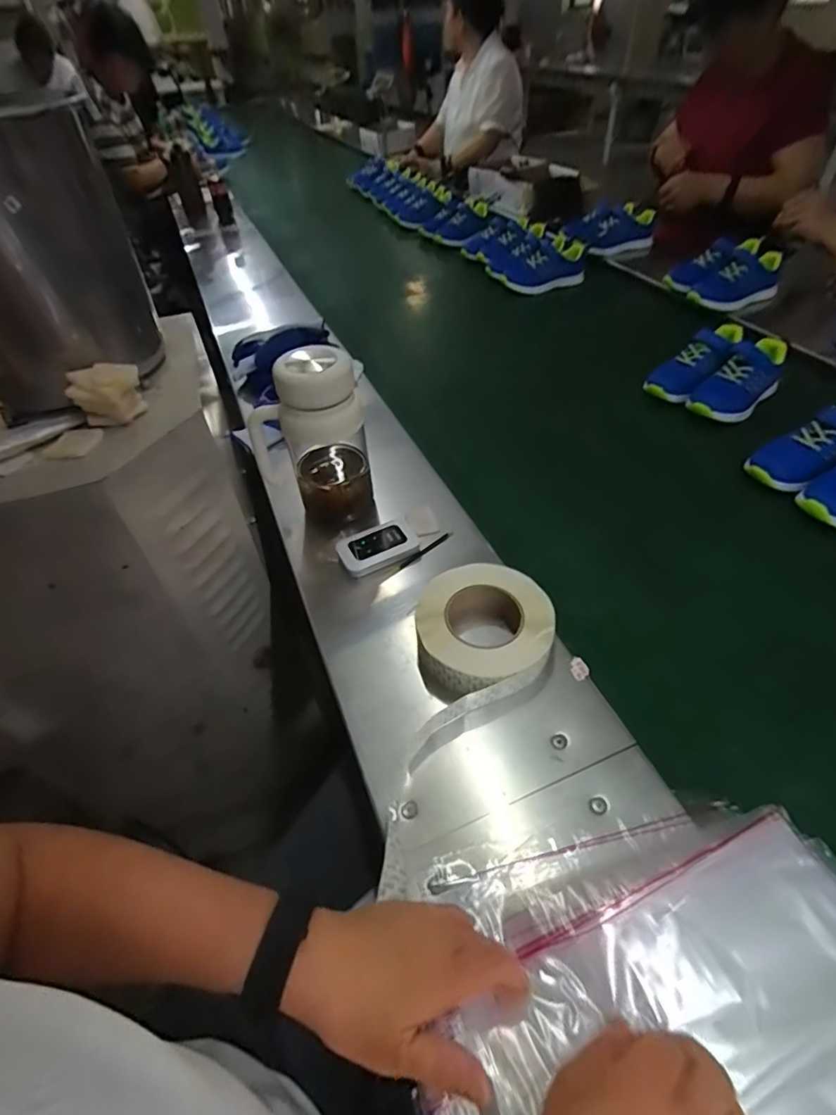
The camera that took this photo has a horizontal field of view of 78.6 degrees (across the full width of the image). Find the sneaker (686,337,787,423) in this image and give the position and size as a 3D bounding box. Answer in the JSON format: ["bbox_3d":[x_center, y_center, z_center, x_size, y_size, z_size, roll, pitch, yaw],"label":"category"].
[{"bbox_3d":[0.543,-0.296,0.866,0.206,0.068,0.086,-39,56,-11],"label":"sneaker"}]

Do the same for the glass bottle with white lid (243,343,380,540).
[{"bbox_3d":[-0.134,-0.141,0.645,0.140,0.234,0.099,-12,47,-9],"label":"glass bottle with white lid"}]

